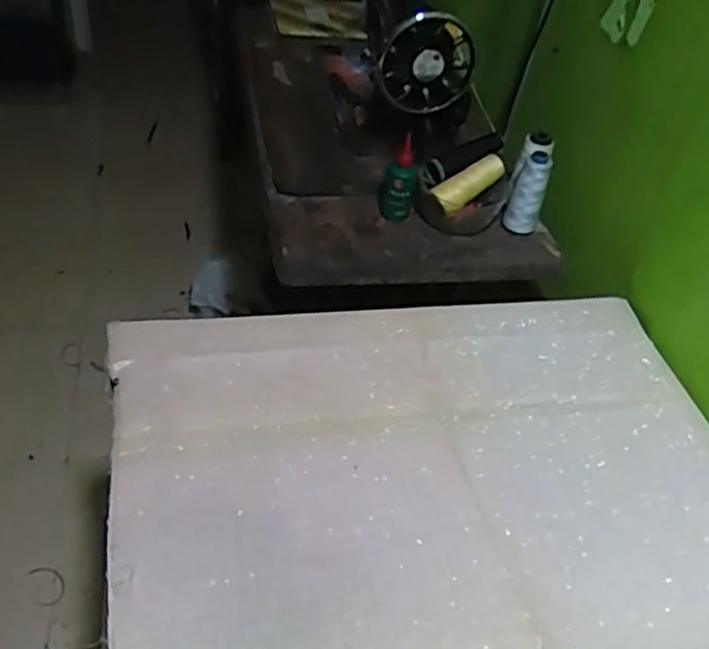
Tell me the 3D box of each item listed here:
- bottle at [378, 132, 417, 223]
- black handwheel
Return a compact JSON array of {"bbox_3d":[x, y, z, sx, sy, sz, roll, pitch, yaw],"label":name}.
[{"bbox_3d":[0.060,-0.194,0.953,0.047,0.115,0.034,1,43,-7],"label":"bottle"},{"bbox_3d":[0.097,-0.350,0.956,0.131,0.130,0.027,-2,44,-12],"label":"black handwheel"}]

